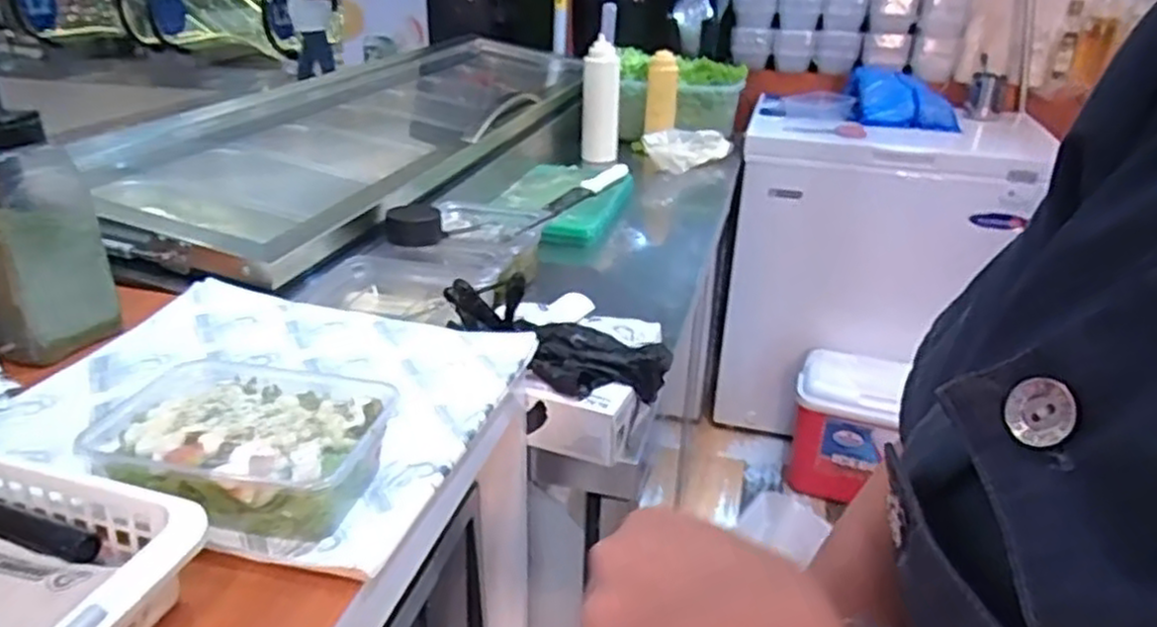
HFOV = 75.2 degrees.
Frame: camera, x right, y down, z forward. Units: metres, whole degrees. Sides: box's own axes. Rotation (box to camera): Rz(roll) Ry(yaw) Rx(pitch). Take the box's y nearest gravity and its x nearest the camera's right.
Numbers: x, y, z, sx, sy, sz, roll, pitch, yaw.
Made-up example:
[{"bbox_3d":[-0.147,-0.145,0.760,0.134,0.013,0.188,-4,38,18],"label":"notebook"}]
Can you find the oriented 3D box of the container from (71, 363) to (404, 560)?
[{"bbox_3d":[-0.209,0.087,0.489,0.175,0.052,0.119,7,27,11],"label":"container"}]

